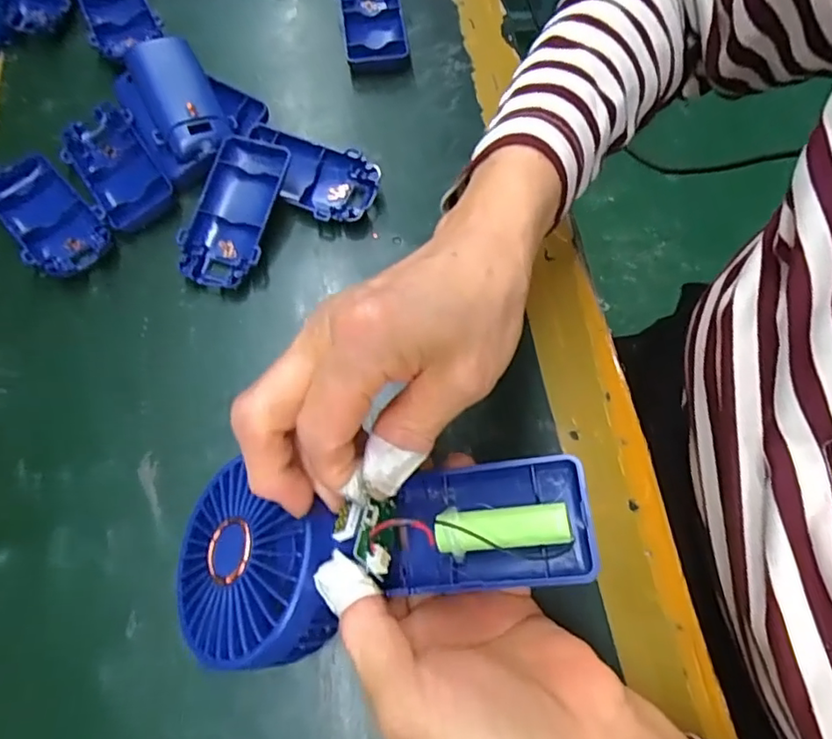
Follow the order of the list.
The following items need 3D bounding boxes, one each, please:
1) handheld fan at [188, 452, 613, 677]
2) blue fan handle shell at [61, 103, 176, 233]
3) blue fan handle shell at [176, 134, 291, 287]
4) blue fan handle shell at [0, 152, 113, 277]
[{"bbox_3d":[-0.024,0.066,0.222,0.175,0.044,0.075,-14,67,15],"label":"handheld fan"},{"bbox_3d":[-0.191,-0.128,0.370,0.047,0.019,0.093,-30,71,-12],"label":"blue fan handle shell"},{"bbox_3d":[-0.112,-0.096,0.355,0.050,0.021,0.094,7,73,13],"label":"blue fan handle shell"},{"bbox_3d":[-0.228,-0.094,0.357,0.093,0.015,0.048,40,73,15],"label":"blue fan handle shell"}]

